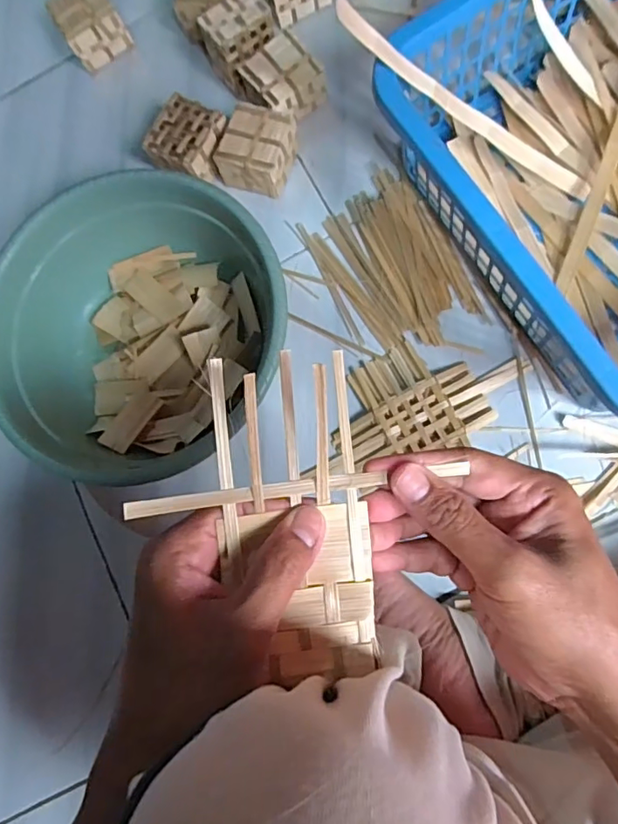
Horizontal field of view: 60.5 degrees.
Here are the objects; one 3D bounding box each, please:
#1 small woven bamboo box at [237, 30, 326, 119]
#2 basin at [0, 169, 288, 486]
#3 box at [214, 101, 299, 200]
[{"bbox_3d":[-0.028,-0.369,0.595,0.069,0.049,0.075,-41,78,0],"label":"small woven bamboo box"},{"bbox_3d":[-0.171,-0.083,0.550,0.288,0.130,0.272,-1,81,8],"label":"basin"},{"bbox_3d":[-0.057,-0.288,0.584,0.074,0.048,0.073,22,84,11],"label":"box"}]

